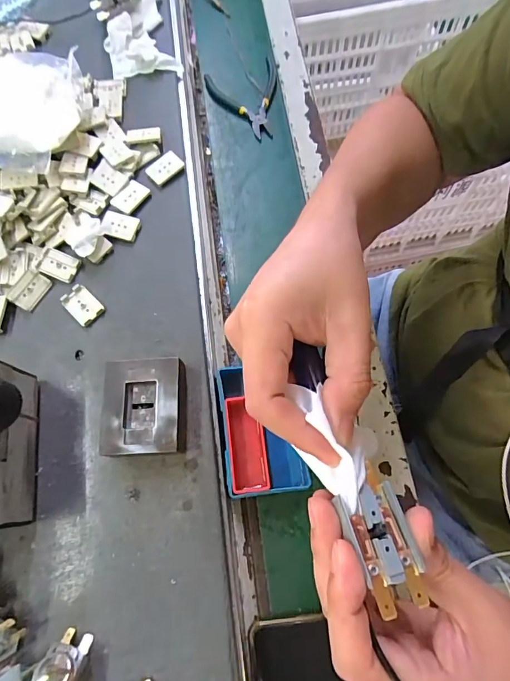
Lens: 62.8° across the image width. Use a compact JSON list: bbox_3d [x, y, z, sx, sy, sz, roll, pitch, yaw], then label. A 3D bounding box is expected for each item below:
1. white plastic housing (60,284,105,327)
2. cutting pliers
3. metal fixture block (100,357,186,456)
[{"bbox_3d":[-0.170,-0.035,0.411,0.041,0.005,0.028,42,77,16],"label":"white plastic housing"},{"bbox_3d":[-0.005,-0.302,0.528,0.090,0.011,0.116,-18,70,-4],"label":"cutting pliers"},{"bbox_3d":[-0.095,0.058,0.363,0.069,0.028,0.080,-3,70,2],"label":"metal fixture block"}]

